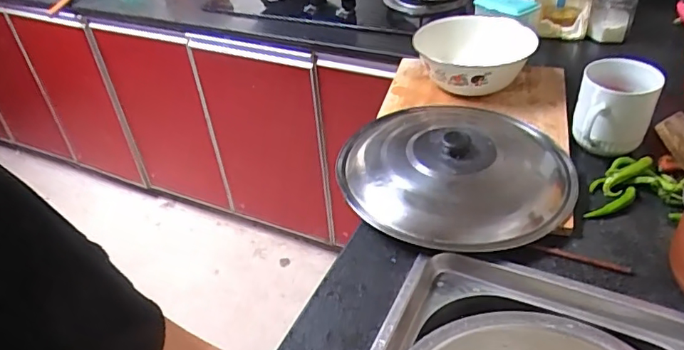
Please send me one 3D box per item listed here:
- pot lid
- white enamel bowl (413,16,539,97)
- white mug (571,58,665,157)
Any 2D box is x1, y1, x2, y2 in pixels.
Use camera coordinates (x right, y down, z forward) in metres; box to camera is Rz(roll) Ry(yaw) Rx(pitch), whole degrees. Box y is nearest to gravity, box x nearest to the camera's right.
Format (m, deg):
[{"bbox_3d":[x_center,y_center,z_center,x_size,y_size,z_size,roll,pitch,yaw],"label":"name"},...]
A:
[{"bbox_3d":[0.174,-0.017,0.781,0.331,0.073,0.308,-4,39,3],"label":"pot lid"},{"bbox_3d":[0.241,-0.224,0.996,0.207,0.079,0.212,17,45,26],"label":"white enamel bowl"},{"bbox_3d":[0.407,-0.099,0.794,0.103,0.121,0.103,14,44,23],"label":"white mug"}]

